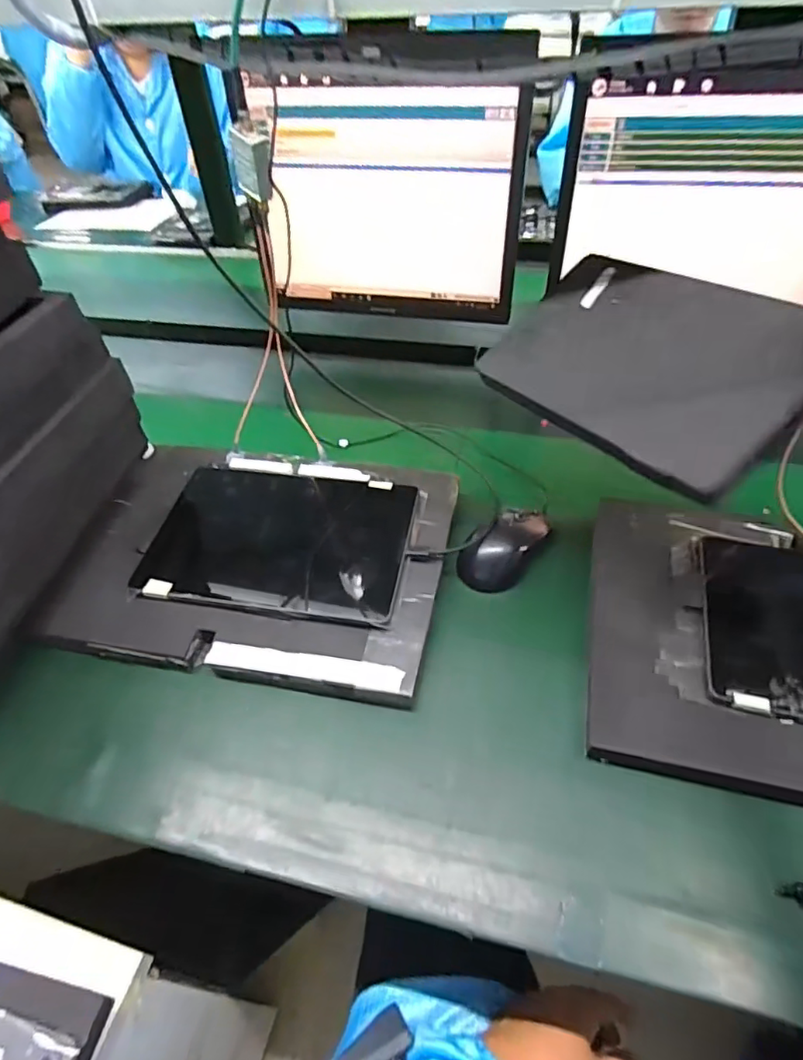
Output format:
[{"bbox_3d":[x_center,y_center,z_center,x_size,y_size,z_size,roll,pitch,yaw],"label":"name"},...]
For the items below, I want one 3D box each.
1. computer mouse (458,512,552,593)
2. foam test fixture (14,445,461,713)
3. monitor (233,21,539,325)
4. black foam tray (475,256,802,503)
[{"bbox_3d":[0.103,0.016,0.576,0.059,0.040,0.111,28,62,21],"label":"computer mouse"},{"bbox_3d":[-0.139,0.017,0.567,0.353,0.024,0.265,6,48,9],"label":"foam test fixture"},{"bbox_3d":[-0.019,-0.413,0.718,0.337,0.283,0.040,5,48,8],"label":"monitor"},{"bbox_3d":[0.184,-0.136,0.439,0.152,0.020,0.244,-49,46,4],"label":"black foam tray"}]

